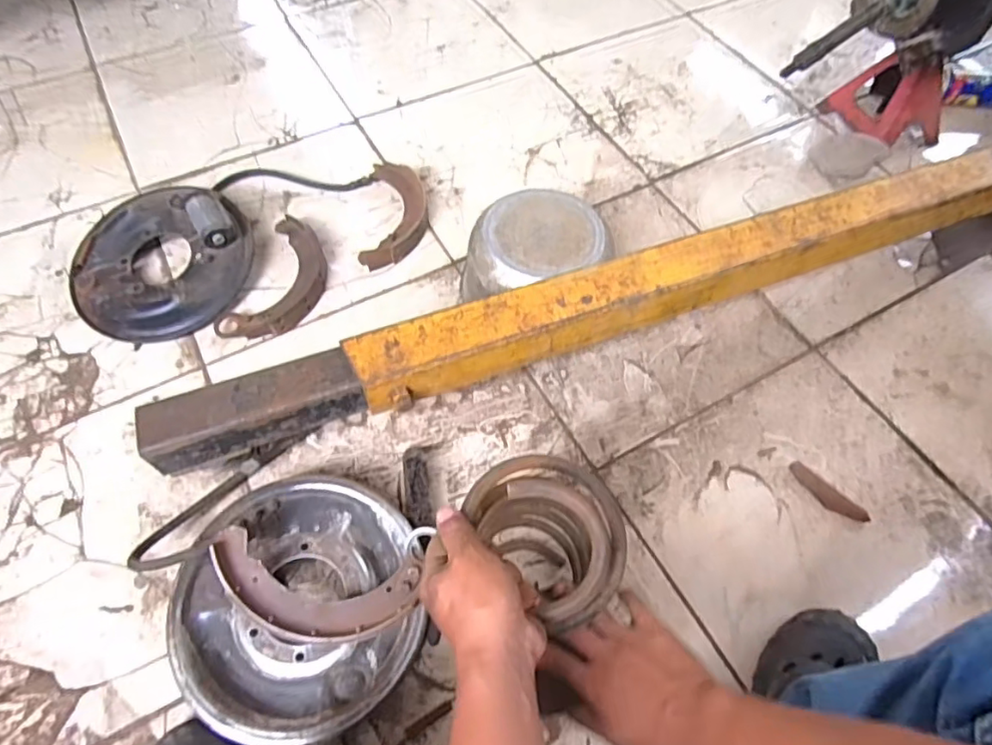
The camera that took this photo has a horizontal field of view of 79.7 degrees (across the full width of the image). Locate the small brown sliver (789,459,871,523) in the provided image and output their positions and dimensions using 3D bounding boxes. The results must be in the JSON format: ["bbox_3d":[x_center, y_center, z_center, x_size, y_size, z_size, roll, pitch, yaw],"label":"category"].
[{"bbox_3d":[0.433,0.158,0.777,0.029,0.010,0.107,-35,68,-18],"label":"small brown sliver"}]

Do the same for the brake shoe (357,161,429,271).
[{"bbox_3d":[-0.164,-0.267,0.997,0.098,0.032,0.226,3,62,0],"label":"brake shoe"}]

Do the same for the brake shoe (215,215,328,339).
[{"bbox_3d":[-0.330,-0.137,0.917,0.121,0.033,0.223,19,63,8],"label":"brake shoe"}]

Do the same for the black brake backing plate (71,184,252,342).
[{"bbox_3d":[-0.513,-0.175,0.901,0.254,0.087,0.242,1,62,-1],"label":"black brake backing plate"}]

